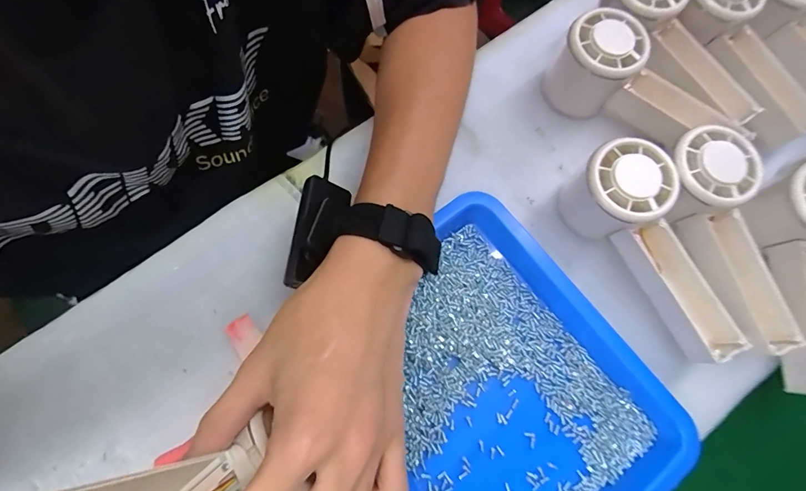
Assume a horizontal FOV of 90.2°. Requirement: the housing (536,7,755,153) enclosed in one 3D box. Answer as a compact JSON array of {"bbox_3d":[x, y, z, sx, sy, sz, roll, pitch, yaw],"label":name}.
[{"bbox_3d":[0.181,-0.118,0.306,0.138,0.061,0.060,23,74,5],"label":"housing"}]

